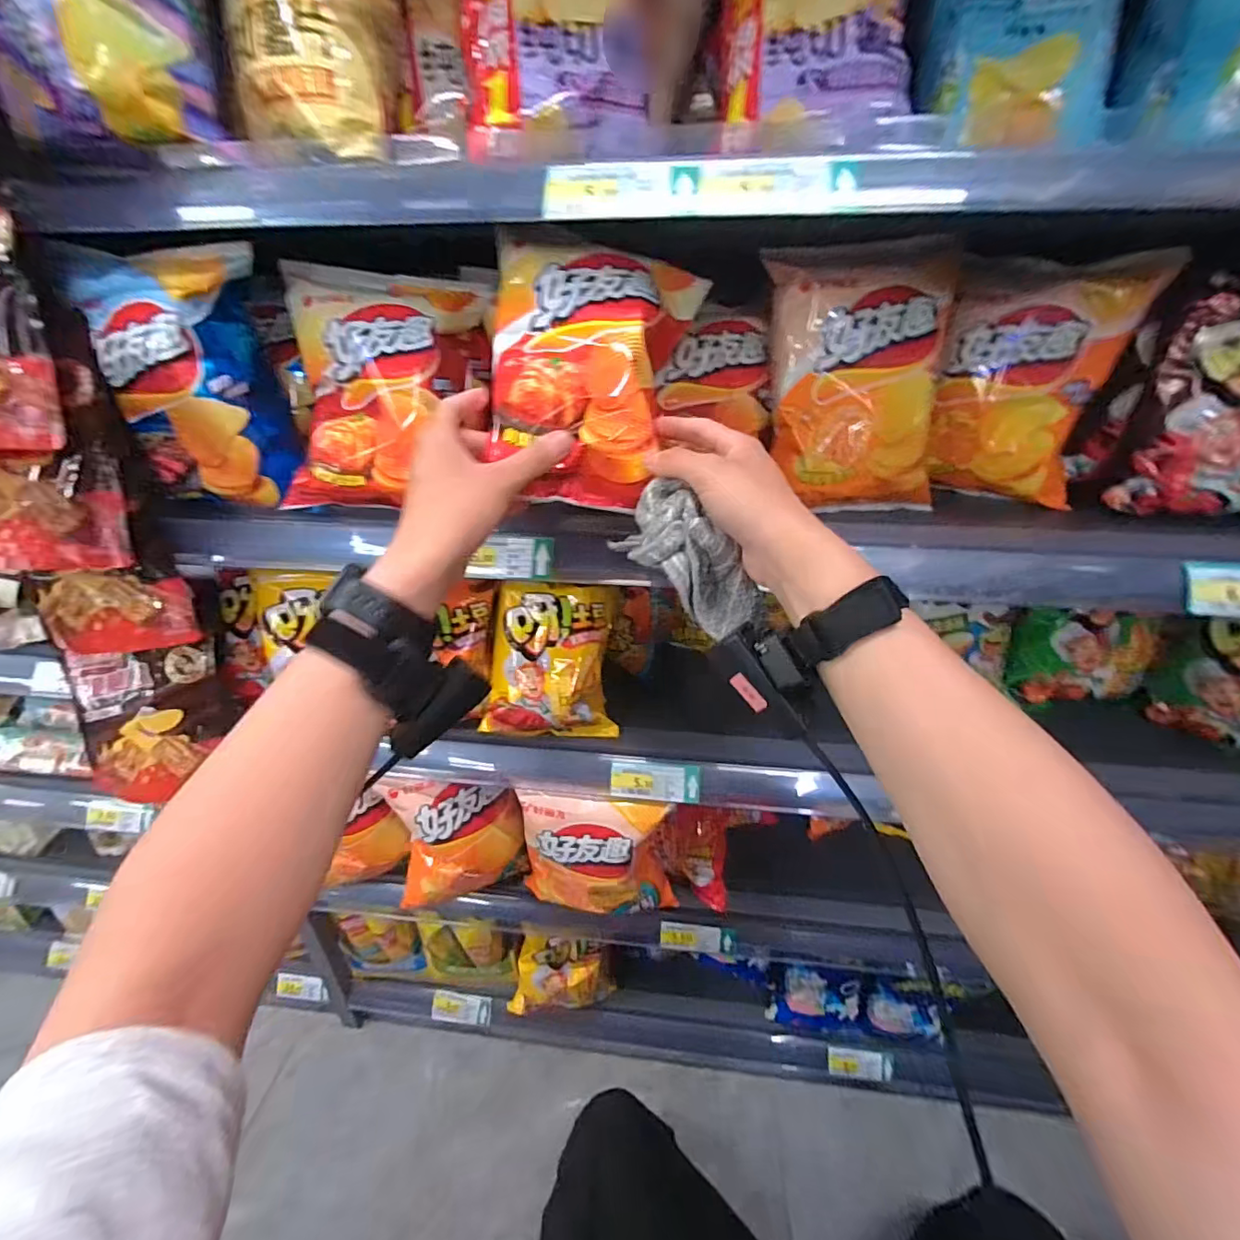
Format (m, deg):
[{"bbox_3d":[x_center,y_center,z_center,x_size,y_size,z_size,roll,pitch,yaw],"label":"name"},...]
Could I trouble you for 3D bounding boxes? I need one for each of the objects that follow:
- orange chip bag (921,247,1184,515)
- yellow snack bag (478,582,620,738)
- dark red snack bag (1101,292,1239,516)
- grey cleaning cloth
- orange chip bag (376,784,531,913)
[{"bbox_3d":[0.375,-0.219,0.498,0.141,0.197,0.044,15,32,26],"label":"orange chip bag"},{"bbox_3d":[-0.076,0.046,0.582,0.142,0.170,0.052,2,2,3],"label":"yellow snack bag"},{"bbox_3d":[0.540,-0.174,0.446,0.148,0.167,0.054,9,30,17],"label":"dark red snack bag"},{"bbox_3d":[0.048,-0.039,0.365,0.061,0.112,0.035,-32,13,31],"label":"grey cleaning cloth"},{"bbox_3d":[-0.203,0.276,0.670,0.155,0.182,0.052,-2,28,-3],"label":"orange chip bag"}]

